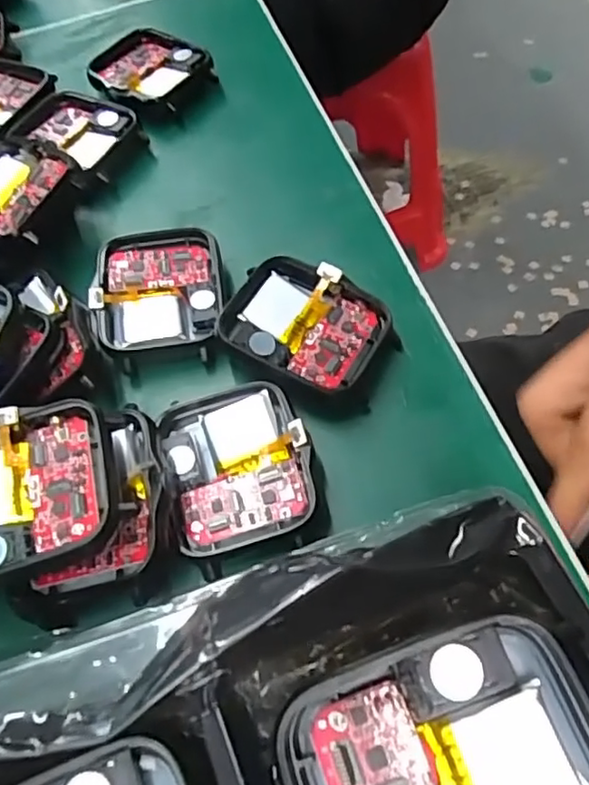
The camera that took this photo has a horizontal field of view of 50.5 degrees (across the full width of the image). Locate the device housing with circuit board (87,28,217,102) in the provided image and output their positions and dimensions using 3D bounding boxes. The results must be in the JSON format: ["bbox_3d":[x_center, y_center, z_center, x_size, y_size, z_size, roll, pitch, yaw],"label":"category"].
[{"bbox_3d":[-0.057,-0.125,0.244,0.041,0.009,0.036,34,70,23],"label":"device housing with circuit board"}]

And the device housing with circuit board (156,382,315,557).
[{"bbox_3d":[-0.015,0.017,0.156,0.035,0.008,0.040,-18,60,-3],"label":"device housing with circuit board"}]

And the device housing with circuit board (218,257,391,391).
[{"bbox_3d":[0.003,-0.020,0.175,0.041,0.009,0.036,19,65,17],"label":"device housing with circuit board"}]

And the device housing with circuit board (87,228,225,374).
[{"bbox_3d":[-0.040,-0.030,0.186,0.037,0.009,0.044,-11,60,2],"label":"device housing with circuit board"}]

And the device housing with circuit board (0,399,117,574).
[{"bbox_3d":[-0.061,0.021,0.138,0.041,0.008,0.035,-19,60,-3],"label":"device housing with circuit board"}]

